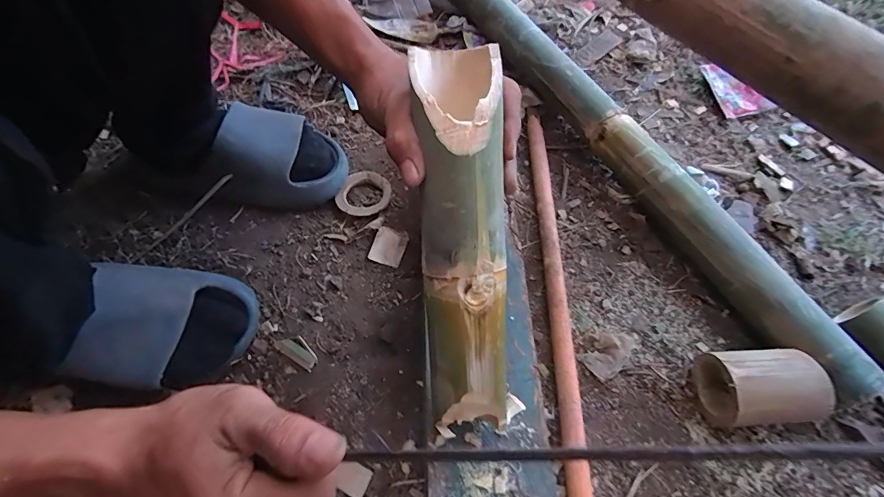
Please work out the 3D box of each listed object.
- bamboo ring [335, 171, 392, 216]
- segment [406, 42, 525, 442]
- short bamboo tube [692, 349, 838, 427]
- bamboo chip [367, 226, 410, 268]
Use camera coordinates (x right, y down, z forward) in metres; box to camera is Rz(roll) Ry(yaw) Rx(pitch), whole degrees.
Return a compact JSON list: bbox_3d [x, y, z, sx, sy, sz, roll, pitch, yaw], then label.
[{"bbox_3d":[-0.099,-0.071,0.520,0.063,0.012,0.068,1,58,-1],"label":"bamboo ring"},{"bbox_3d":[0.014,0.001,0.288,0.059,0.050,0.271,-3,101,-4],"label":"segment"},{"bbox_3d":[0.310,0.136,0.401,0.096,0.068,0.070,-1,63,-1],"label":"short bamboo tube"},{"bbox_3d":[-0.065,-0.002,0.495,0.038,0.009,0.049,15,64,6],"label":"bamboo chip"}]

